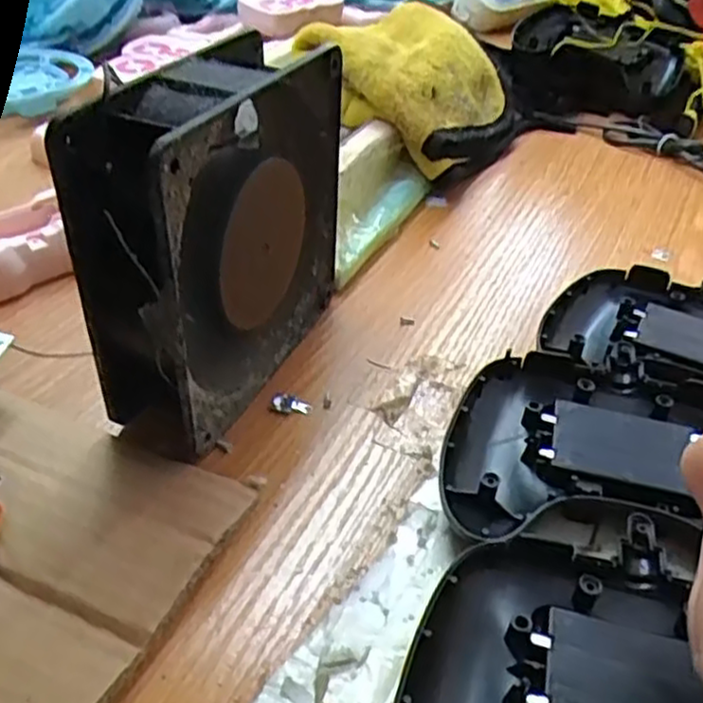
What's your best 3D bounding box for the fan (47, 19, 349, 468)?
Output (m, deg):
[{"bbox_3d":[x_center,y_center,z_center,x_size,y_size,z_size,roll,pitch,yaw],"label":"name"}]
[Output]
[{"bbox_3d":[-0.047,-0.042,0.274,0.039,0.122,0.124,18,41,16],"label":"fan"}]

